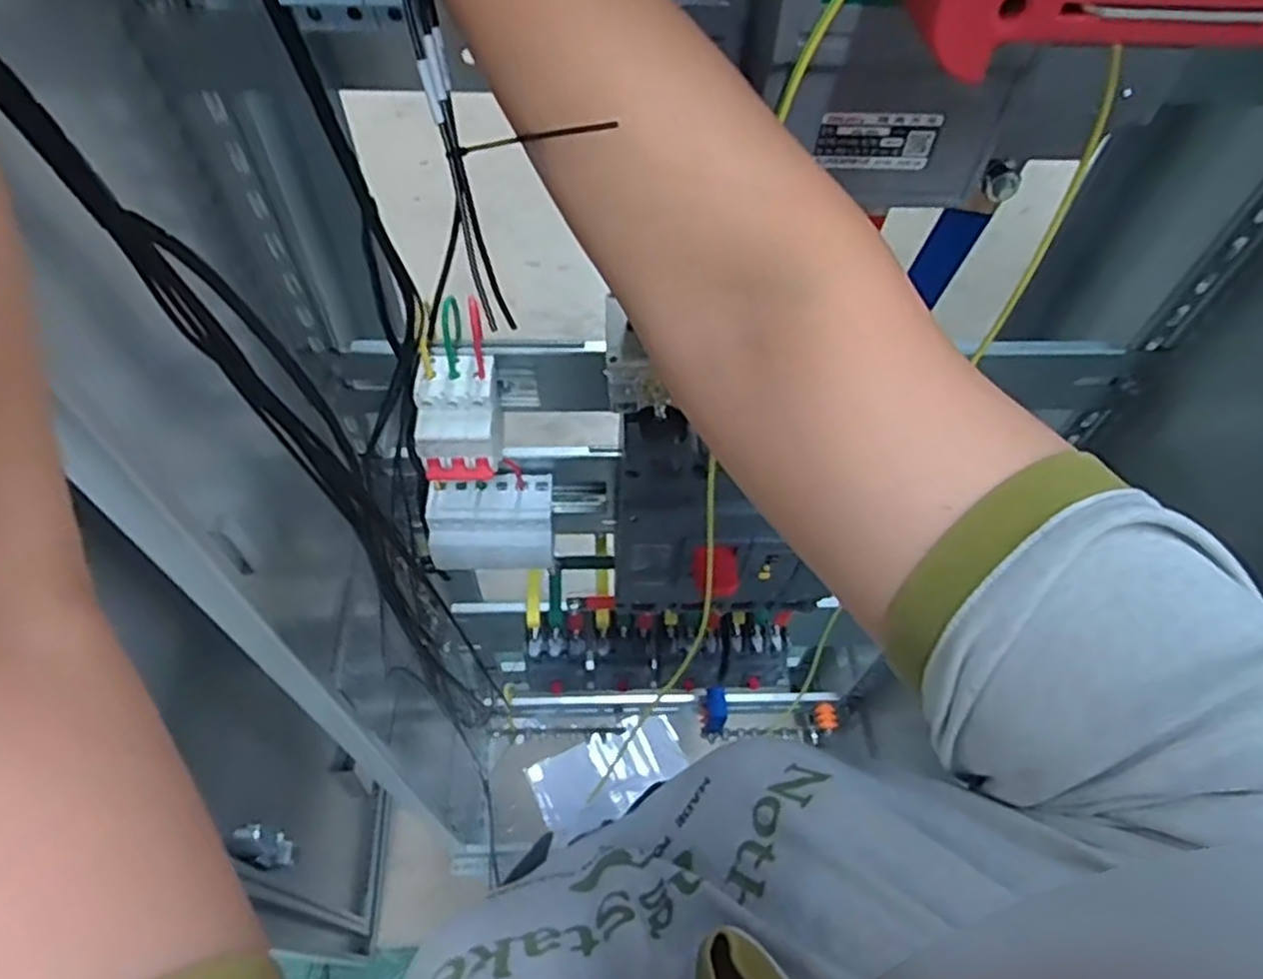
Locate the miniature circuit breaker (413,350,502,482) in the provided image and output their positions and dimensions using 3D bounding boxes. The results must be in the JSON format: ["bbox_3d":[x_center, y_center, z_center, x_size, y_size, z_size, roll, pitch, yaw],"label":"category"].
[{"bbox_3d":[-0.127,-0.054,0.552,0.061,0.068,0.073,-5,56,-5],"label":"miniature circuit breaker"}]

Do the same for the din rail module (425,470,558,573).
[{"bbox_3d":[-0.126,0.029,0.673,0.110,0.056,0.070,-4,56,-5],"label":"din rail module"}]

